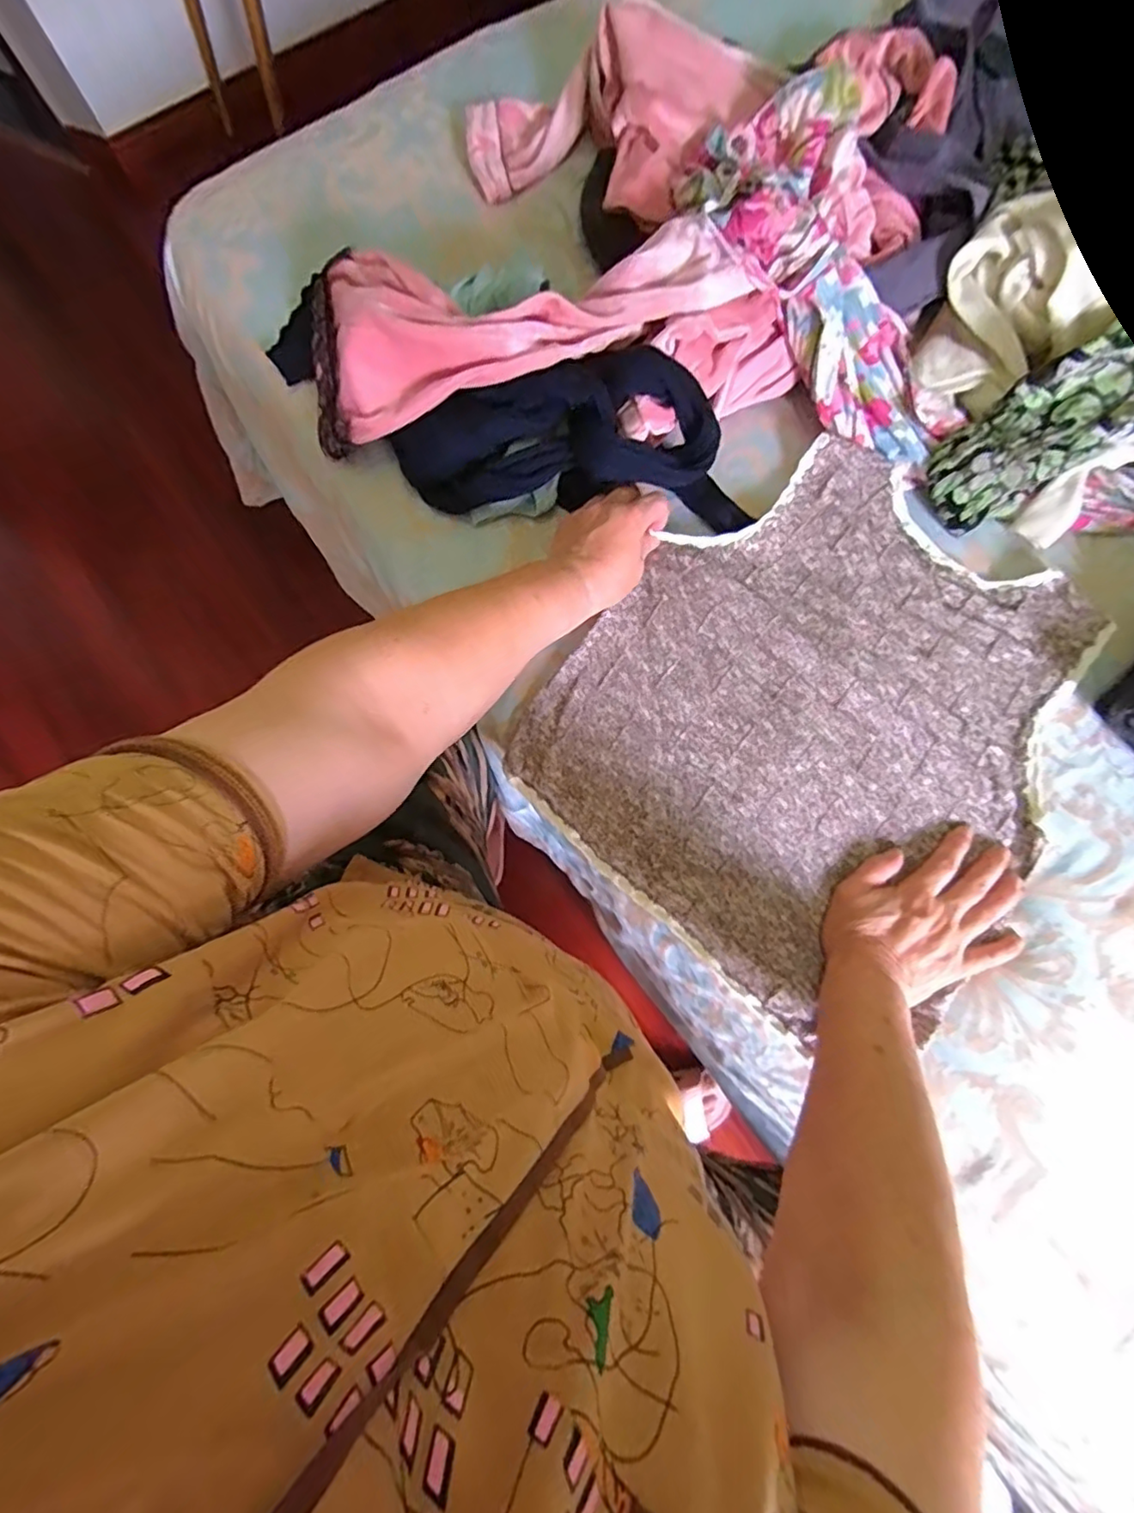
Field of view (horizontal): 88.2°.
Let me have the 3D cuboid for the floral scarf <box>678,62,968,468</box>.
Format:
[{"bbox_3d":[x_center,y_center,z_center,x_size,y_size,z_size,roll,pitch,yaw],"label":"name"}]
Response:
[{"bbox_3d":[0.233,-0.425,0.524,0.162,0.082,0.346,-27,94,-5],"label":"floral scarf"}]

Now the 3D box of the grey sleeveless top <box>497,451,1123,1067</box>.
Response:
[{"bbox_3d":[0.209,-0.044,0.526,0.373,0.038,0.443,38,83,8],"label":"grey sleeveless top"}]

